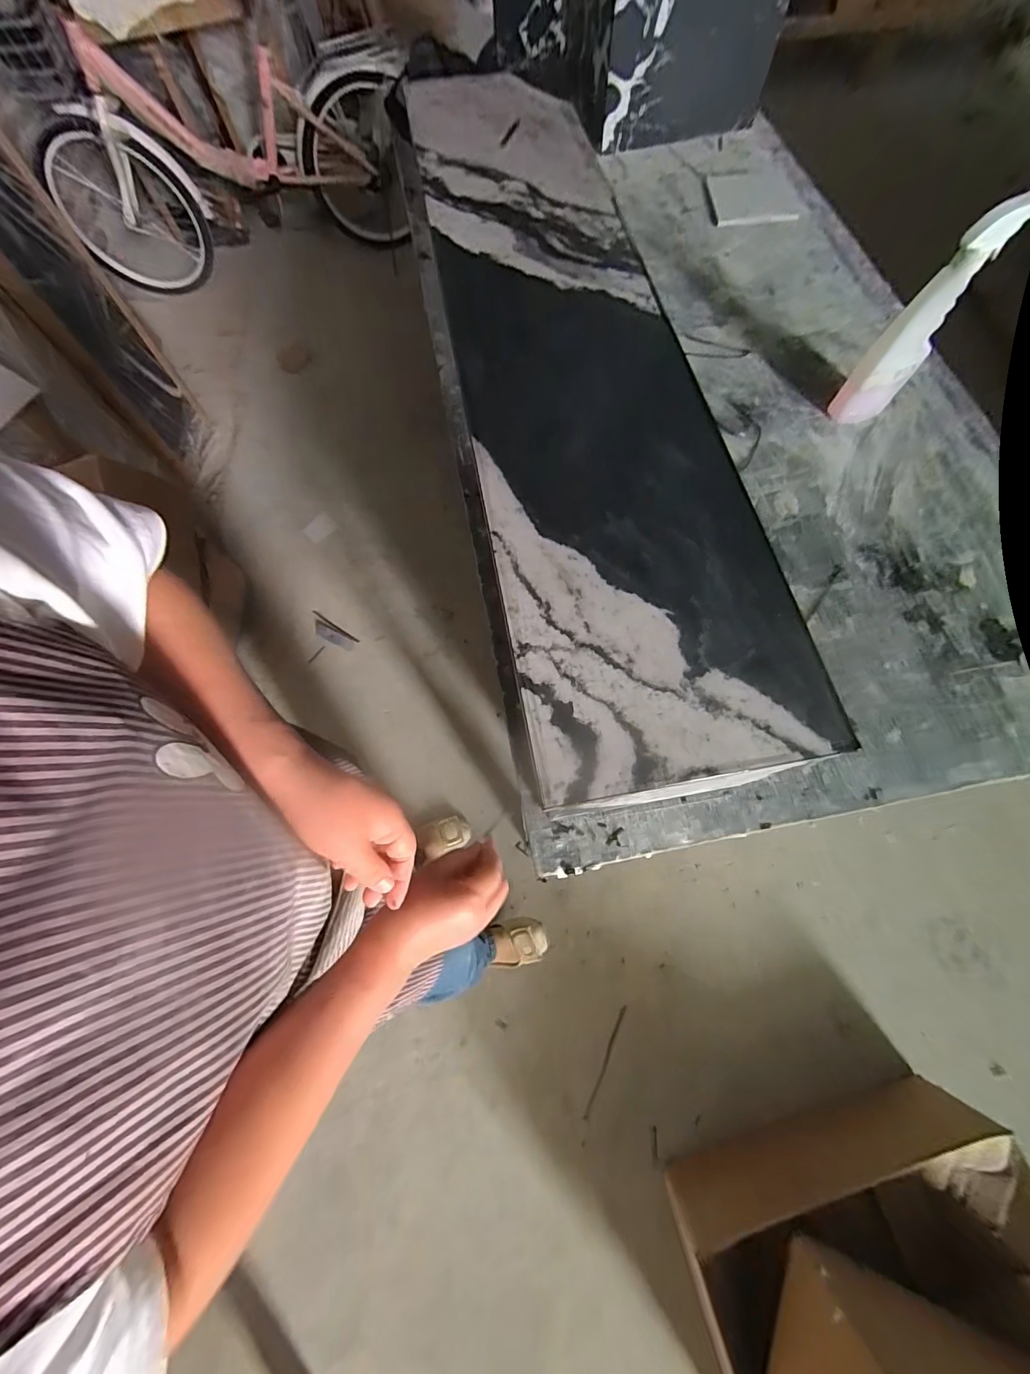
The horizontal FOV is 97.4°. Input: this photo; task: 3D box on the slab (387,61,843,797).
[{"bbox_3d":[0.057,-0.353,0.509,0.249,0.041,0.931,-11,71,-4],"label":"slab"}]

